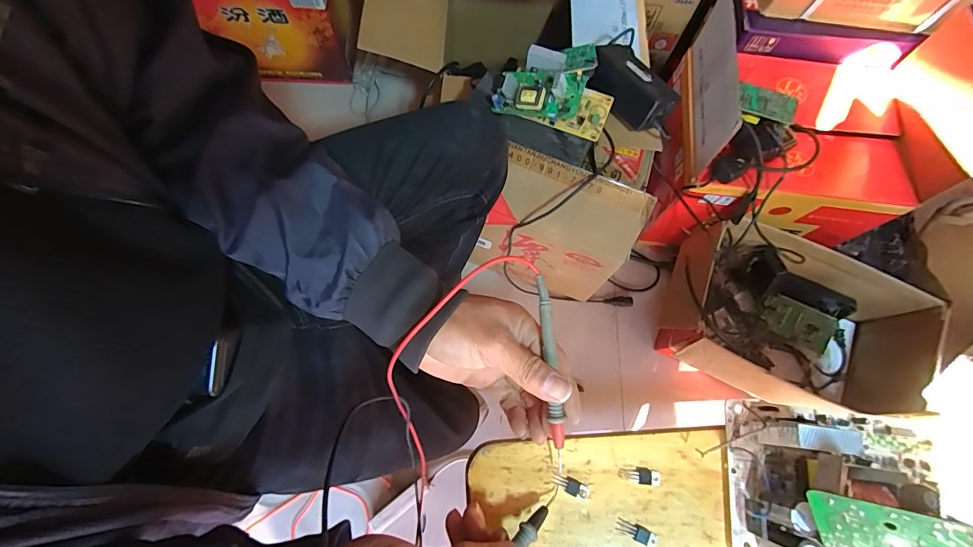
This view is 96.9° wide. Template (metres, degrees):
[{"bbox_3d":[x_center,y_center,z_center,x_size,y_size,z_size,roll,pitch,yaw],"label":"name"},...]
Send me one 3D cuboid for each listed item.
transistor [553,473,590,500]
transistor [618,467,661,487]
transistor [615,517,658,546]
[{"bbox_3d":[0.063,0.160,0.322,0.027,0.004,0.011,23,73,5],"label":"transistor"},{"bbox_3d":[0.116,0.153,0.326,0.031,0.004,0.012,13,73,2],"label":"transistor"},{"bbox_3d":[0.110,0.190,0.314,0.030,0.004,0.010,25,73,6],"label":"transistor"}]

